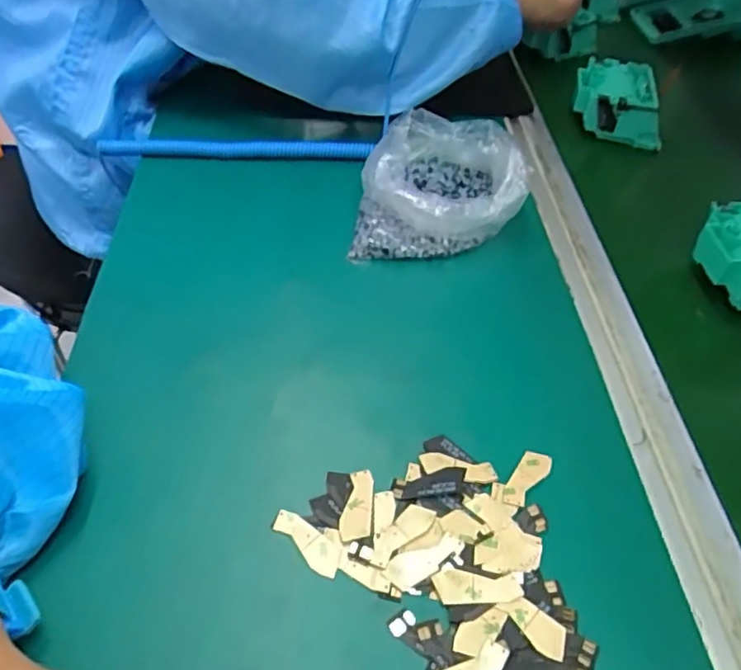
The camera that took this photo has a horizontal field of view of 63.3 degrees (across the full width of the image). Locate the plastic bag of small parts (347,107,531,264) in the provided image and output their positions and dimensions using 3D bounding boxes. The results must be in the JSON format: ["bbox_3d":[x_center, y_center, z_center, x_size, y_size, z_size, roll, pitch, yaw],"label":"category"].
[{"bbox_3d":[0.050,-0.108,0.426,0.115,0.054,0.135,6,53,2],"label":"plastic bag of small parts"}]

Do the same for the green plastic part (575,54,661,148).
[{"bbox_3d":[0.221,-0.210,0.545,0.073,0.036,0.083,7,48,4],"label":"green plastic part"}]

